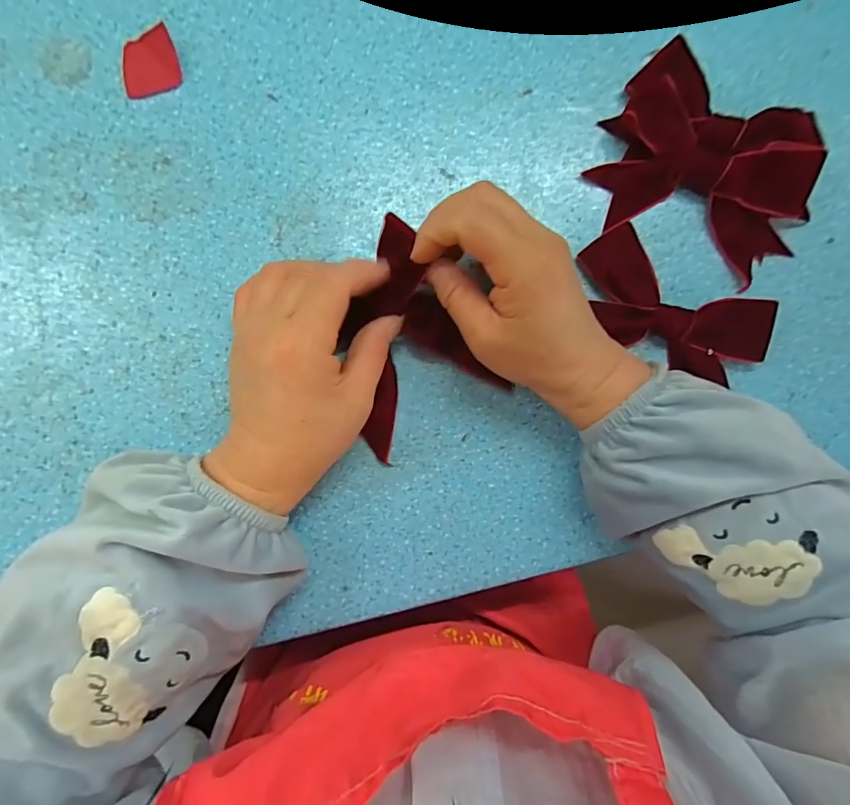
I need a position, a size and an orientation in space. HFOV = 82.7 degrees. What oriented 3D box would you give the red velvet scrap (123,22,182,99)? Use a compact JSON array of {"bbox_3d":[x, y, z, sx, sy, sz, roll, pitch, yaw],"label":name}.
[{"bbox_3d":[-0.164,-0.202,0.286,0.035,0.009,0.031,-20,91,-5],"label":"red velvet scrap"}]

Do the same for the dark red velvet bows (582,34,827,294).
[{"bbox_3d":[0.181,-0.146,0.303,0.140,0.023,0.114,38,86,-3],"label":"dark red velvet bows"}]

